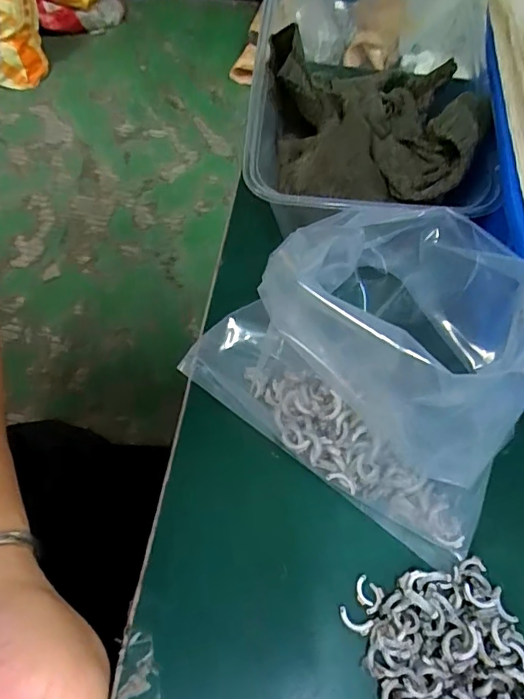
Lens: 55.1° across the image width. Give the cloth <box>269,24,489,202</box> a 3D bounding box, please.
[{"bbox_3d":[0.049,-0.118,0.242,0.089,0.043,0.104,2,64,1],"label":"cloth"}]

